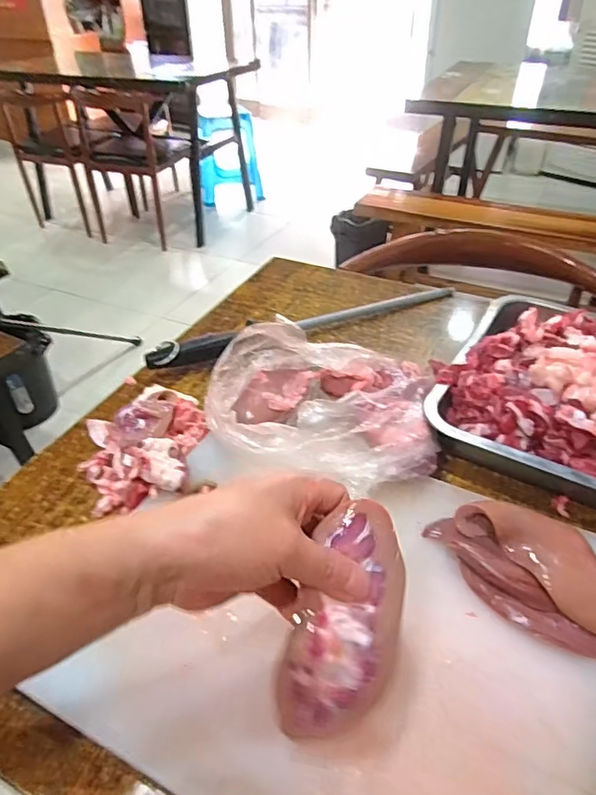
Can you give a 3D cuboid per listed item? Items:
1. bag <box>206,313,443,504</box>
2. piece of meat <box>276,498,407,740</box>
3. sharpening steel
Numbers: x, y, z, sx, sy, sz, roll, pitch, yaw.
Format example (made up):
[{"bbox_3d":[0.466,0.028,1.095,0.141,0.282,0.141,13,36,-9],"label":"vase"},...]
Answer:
[{"bbox_3d":[0.027,0.001,0.501,0.196,0.088,0.185,4,39,6],"label":"bag"},{"bbox_3d":[0.027,0.123,0.299,0.054,0.028,0.128,14,77,18],"label":"piece of meat"},{"bbox_3d":[0.023,-0.098,0.686,0.427,0.024,0.036,-16,24,-24],"label":"sharpening steel"}]

